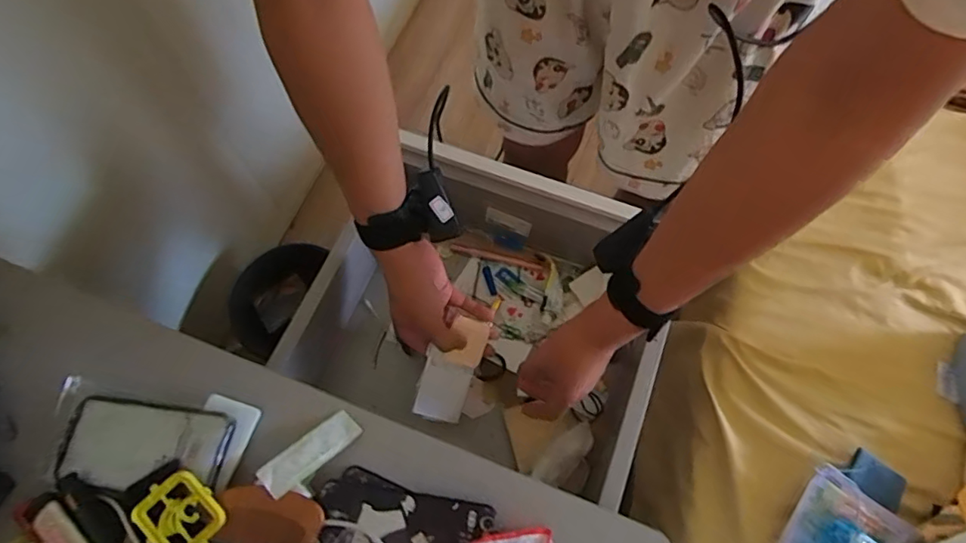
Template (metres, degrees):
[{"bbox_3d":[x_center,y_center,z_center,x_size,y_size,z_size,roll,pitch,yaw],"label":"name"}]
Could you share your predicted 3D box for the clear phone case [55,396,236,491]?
[{"bbox_3d":[-0.305,0.154,0.479,0.165,0.012,0.071,4,67,11],"label":"clear phone case"}]

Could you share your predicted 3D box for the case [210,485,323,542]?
[{"bbox_3d":[-0.181,0.209,0.454,0.091,0.019,0.047,8,68,4],"label":"case"}]

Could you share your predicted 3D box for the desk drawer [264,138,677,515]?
[{"bbox_3d":[0.000,0.056,0.633,0.359,0.115,0.277,19,69,9],"label":"desk drawer"}]

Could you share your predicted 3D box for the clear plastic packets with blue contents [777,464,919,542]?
[{"bbox_3d":[0.387,0.298,0.578,0.104,0.034,0.147,37,73,15],"label":"clear plastic packets with blue contents"}]

